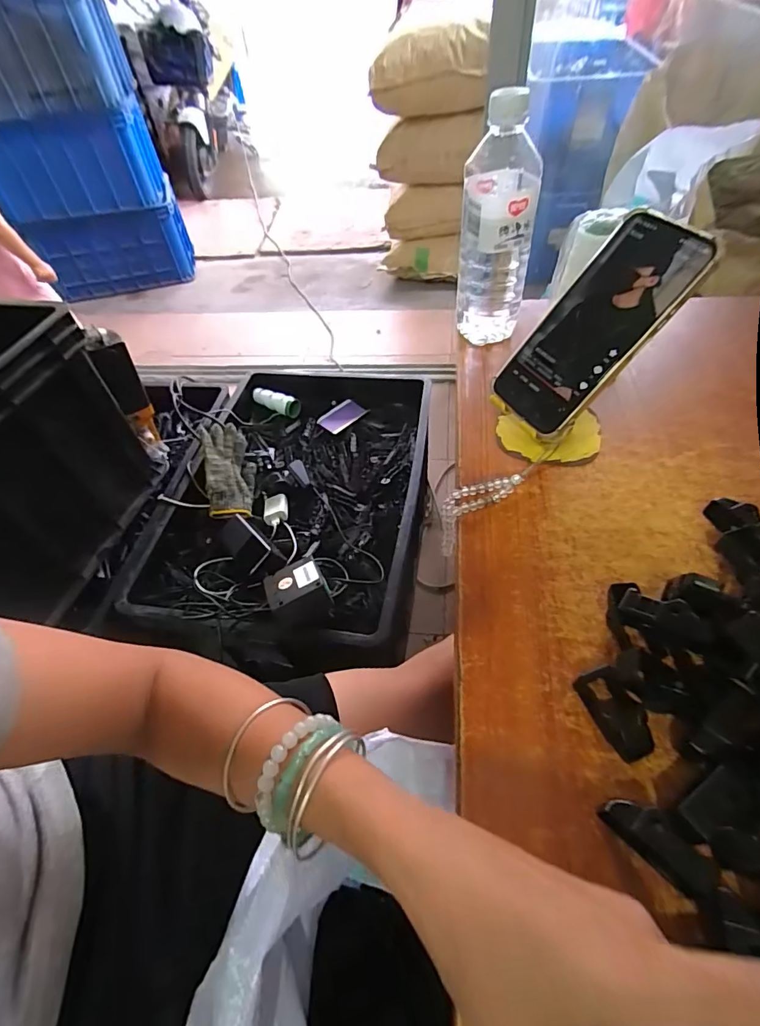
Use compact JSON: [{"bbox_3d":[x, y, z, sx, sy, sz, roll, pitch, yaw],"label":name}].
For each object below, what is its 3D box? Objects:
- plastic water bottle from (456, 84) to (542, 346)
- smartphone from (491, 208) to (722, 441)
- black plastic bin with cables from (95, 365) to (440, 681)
[{"bbox_3d":[0.114,-0.268,0.467,0.069,0.210,0.067,8,53,12],"label":"plastic water bottle"},{"bbox_3d":[0.166,-0.142,0.364,0.167,0.010,0.079,-51,52,22],"label":"smartphone"},{"bbox_3d":[-0.152,-0.058,0.838,0.455,0.103,0.595,0,52,6],"label":"black plastic bin with cables"}]

